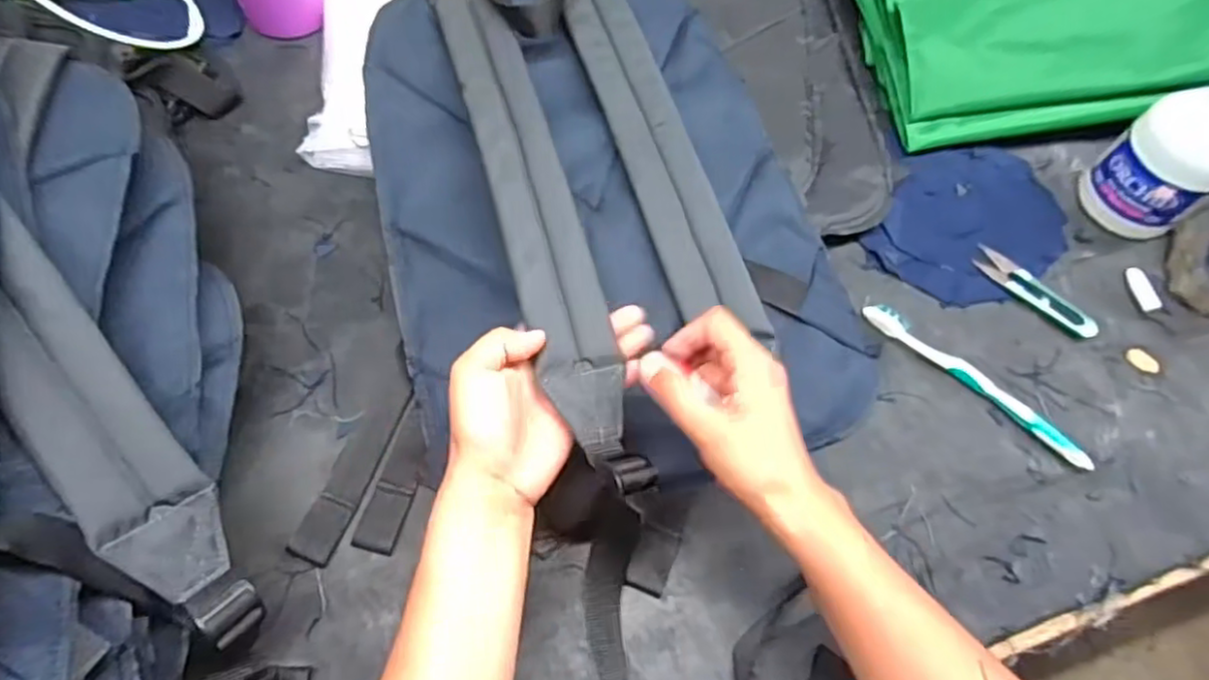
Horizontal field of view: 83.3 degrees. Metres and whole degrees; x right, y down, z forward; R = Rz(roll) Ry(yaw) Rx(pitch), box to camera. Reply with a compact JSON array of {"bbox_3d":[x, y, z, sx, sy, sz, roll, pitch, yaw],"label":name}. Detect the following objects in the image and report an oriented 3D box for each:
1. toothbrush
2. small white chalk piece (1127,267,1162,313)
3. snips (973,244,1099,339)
[{"bbox_3d":[0.269,0.029,0.492,0.177,0.017,0.021,38,69,14],"label":"toothbrush"},{"bbox_3d":[0.420,-0.040,0.531,0.010,0.012,0.036,-12,66,-8],"label":"small white chalk piece"},{"bbox_3d":[0.335,-0.038,0.528,0.098,0.009,0.024,41,69,15],"label":"snips"}]

